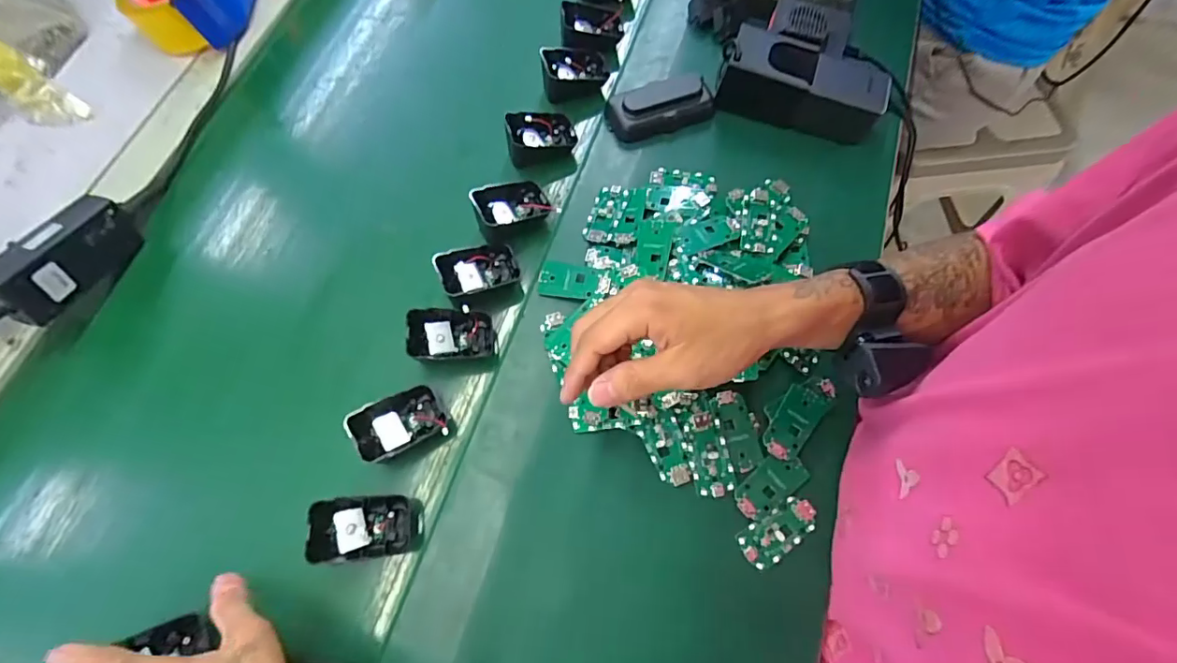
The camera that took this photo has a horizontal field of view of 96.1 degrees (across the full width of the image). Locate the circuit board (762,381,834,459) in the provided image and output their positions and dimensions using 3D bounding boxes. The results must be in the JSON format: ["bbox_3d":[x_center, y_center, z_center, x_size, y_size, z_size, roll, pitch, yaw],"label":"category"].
[{"bbox_3d":[0.173,0.068,0.433,0.031,0.006,0.080,39,75,14],"label":"circuit board"}]

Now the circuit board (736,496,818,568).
[{"bbox_3d":[0.147,0.153,0.407,0.064,0.004,0.030,-32,72,-10],"label":"circuit board"}]

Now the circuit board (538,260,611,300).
[{"bbox_3d":[-0.013,-0.045,0.469,0.062,0.007,0.030,12,70,6],"label":"circuit board"}]

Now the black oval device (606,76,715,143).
[{"bbox_3d":[0.072,-0.229,0.528,0.107,0.023,0.048,-17,70,-5],"label":"black oval device"}]

